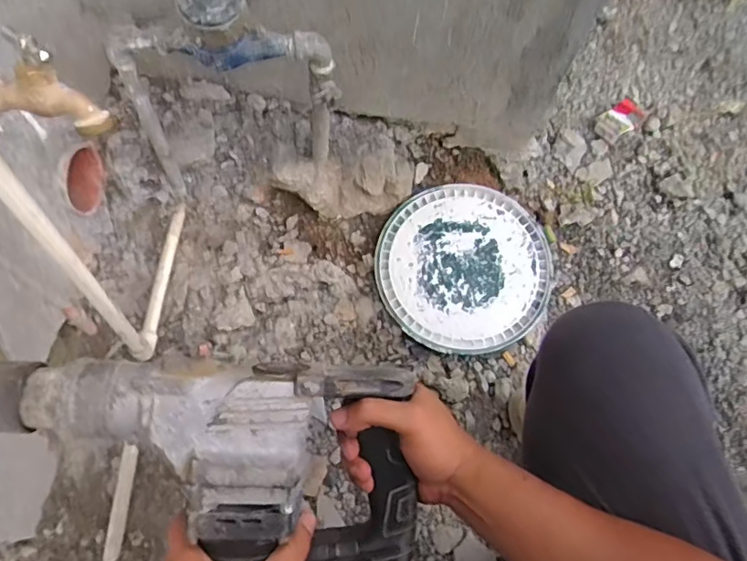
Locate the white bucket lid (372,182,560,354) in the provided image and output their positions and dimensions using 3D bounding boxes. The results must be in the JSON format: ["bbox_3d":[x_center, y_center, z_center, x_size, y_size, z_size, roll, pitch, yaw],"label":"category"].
[{"bbox_3d":[0.157,-0.027,0.906,0.290,0.041,0.290,1,67,-2],"label":"white bucket lid"}]

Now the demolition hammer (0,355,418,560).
[{"bbox_3d":[-0.188,0.103,0.404,0.475,0.087,0.169,17,67,-6],"label":"demolition hammer"}]

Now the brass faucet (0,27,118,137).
[{"bbox_3d":[-0.217,-0.126,0.338,0.074,0.055,0.030,8,67,1],"label":"brass faucet"}]

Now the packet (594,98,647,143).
[{"bbox_3d":[0.488,-0.319,1.017,0.120,0.048,0.063,-35,73,-16],"label":"packet"}]

